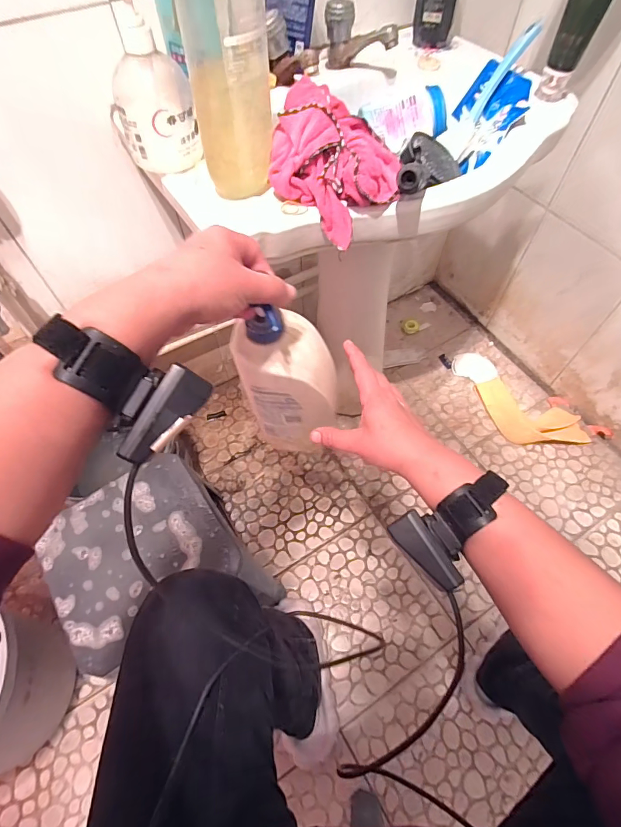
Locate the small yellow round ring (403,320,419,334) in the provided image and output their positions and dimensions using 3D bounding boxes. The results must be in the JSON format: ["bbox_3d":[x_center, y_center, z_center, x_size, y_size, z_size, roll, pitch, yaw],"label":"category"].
[{"bbox_3d":[0.304,-0.261,1.249,0.046,0.019,0.046,0,59,1],"label":"small yellow round ring"}]

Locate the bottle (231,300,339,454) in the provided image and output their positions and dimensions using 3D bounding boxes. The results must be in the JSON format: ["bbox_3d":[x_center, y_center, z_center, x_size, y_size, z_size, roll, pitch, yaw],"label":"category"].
[{"bbox_3d":[-0.021,-0.023,0.459,0.098,0.239,0.061,-11,57,-1],"label":"bottle"}]

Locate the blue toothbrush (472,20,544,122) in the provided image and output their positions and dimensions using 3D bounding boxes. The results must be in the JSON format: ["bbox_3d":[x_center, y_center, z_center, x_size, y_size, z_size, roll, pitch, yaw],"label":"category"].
[{"bbox_3d":[0.271,-0.479,0.576,0.019,0.015,0.131,44,110,23],"label":"blue toothbrush"}]

